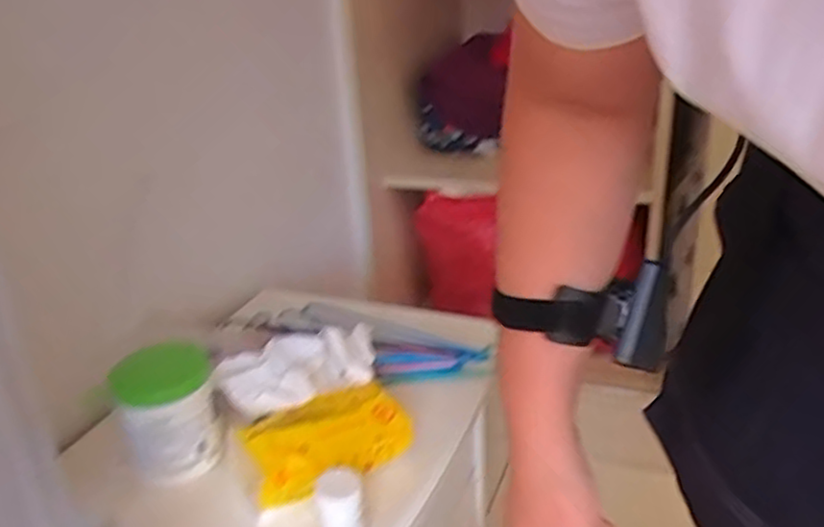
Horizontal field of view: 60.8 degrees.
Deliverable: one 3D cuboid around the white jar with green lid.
[{"bbox_3d":[-0.233,0.147,0.682,0.087,0.116,0.089,-13,27,-19],"label":"white jar with green lid"}]

